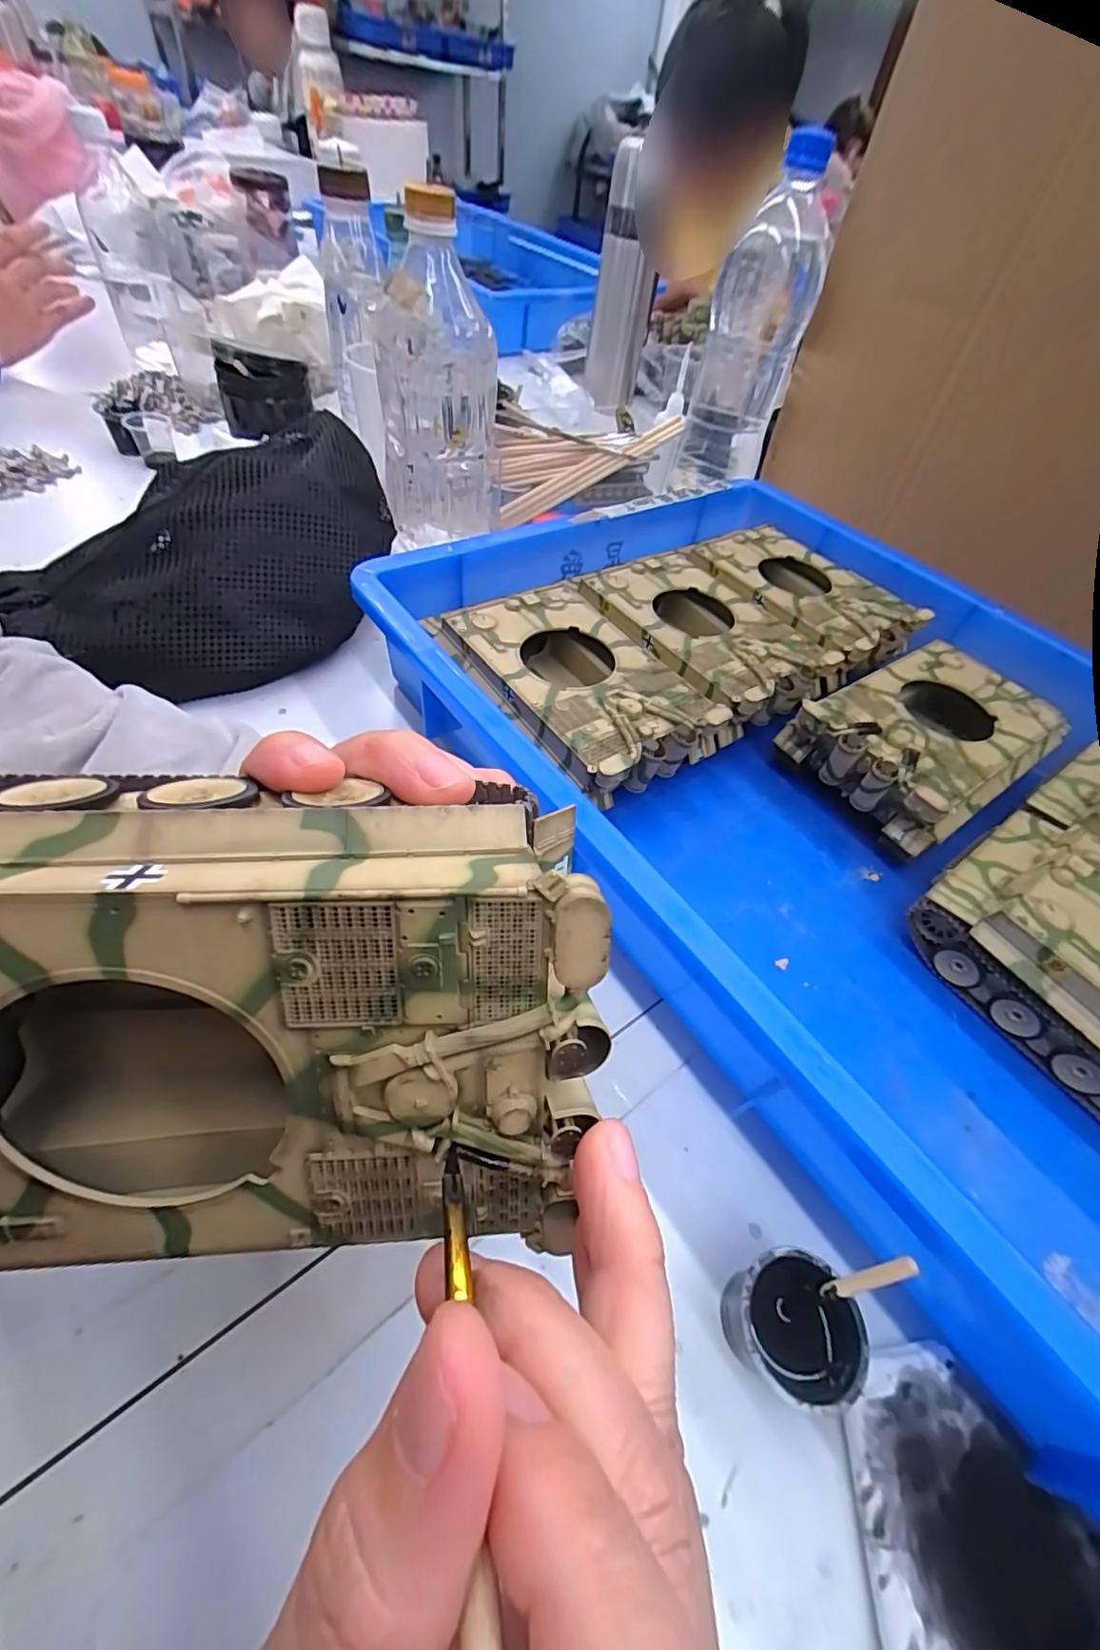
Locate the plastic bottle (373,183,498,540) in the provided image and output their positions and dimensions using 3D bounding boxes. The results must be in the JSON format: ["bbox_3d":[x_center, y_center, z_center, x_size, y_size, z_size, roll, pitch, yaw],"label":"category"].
[{"bbox_3d":[-0.083,-0.308,0.416,0.086,0.204,0.084,-1,53,-10],"label":"plastic bottle"}]

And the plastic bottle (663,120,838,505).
[{"bbox_3d":[0.164,-0.394,0.472,0.074,0.214,0.077,18,52,6],"label":"plastic bottle"}]

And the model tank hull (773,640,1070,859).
[{"bbox_3d":[0.224,-0.051,0.345,0.151,0.047,0.101,-25,60,-25],"label":"model tank hull"}]

